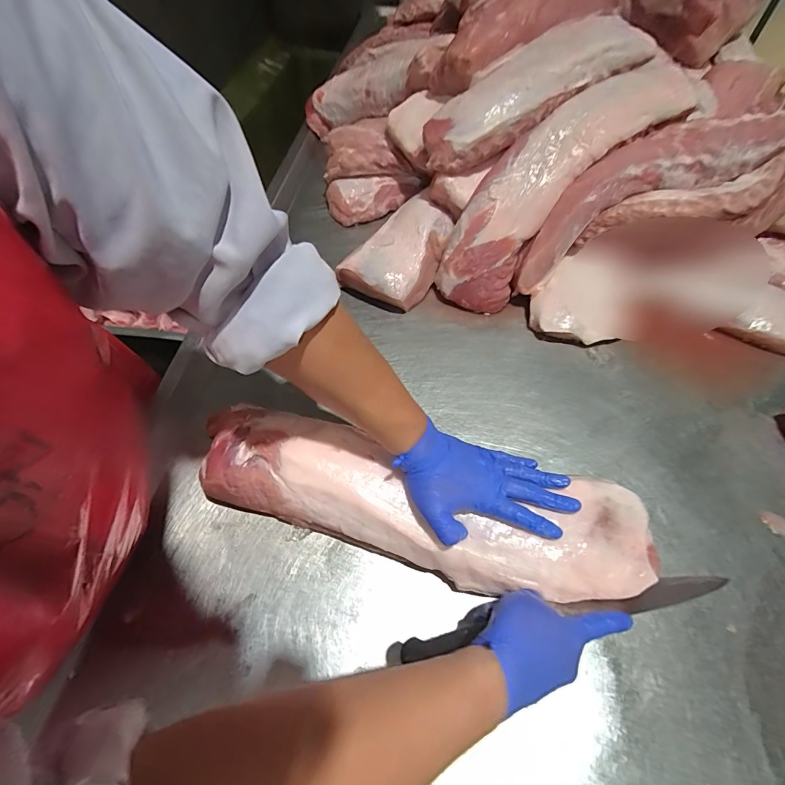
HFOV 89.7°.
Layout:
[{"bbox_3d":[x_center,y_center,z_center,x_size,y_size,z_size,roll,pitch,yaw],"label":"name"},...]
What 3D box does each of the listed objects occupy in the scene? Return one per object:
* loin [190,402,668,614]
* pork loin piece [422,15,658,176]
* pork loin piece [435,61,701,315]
[{"bbox_3d":[0.023,0.120,0.435,0.478,0.075,0.126,14,57,6],"label":"loin"},{"bbox_3d":[0.220,-0.485,0.625,0.407,0.073,0.129,-35,62,-4],"label":"pork loin piece"},{"bbox_3d":[0.261,-0.341,0.620,0.499,0.104,0.139,-47,65,2],"label":"pork loin piece"}]

